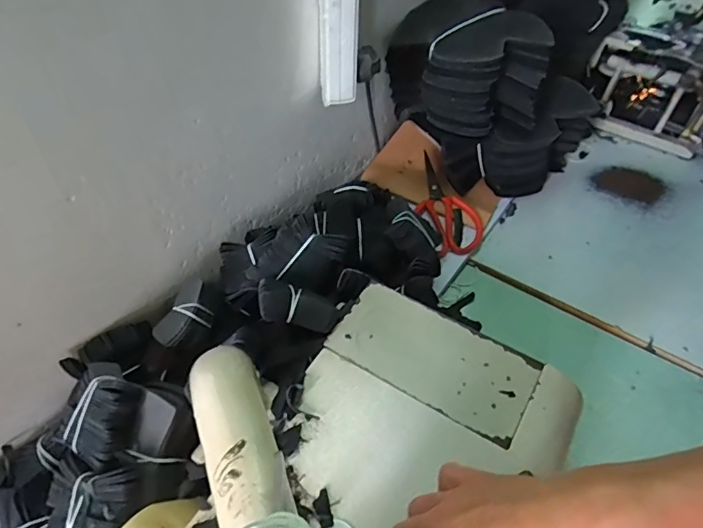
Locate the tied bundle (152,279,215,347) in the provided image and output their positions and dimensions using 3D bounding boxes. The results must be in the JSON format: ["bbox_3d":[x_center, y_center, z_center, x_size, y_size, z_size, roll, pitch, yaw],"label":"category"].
[{"bbox_3d":[-0.169,0.054,0.493,0.037,0.031,0.068,37,59,25],"label":"tied bundle"}]

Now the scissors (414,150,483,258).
[{"bbox_3d":[0.134,-0.093,0.726,0.077,0.015,0.179,-19,64,-11],"label":"scissors"}]

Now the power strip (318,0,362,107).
[{"bbox_3d":[-0.013,-0.256,0.498,0.042,0.170,0.052,-2,51,-3],"label":"power strip"}]

